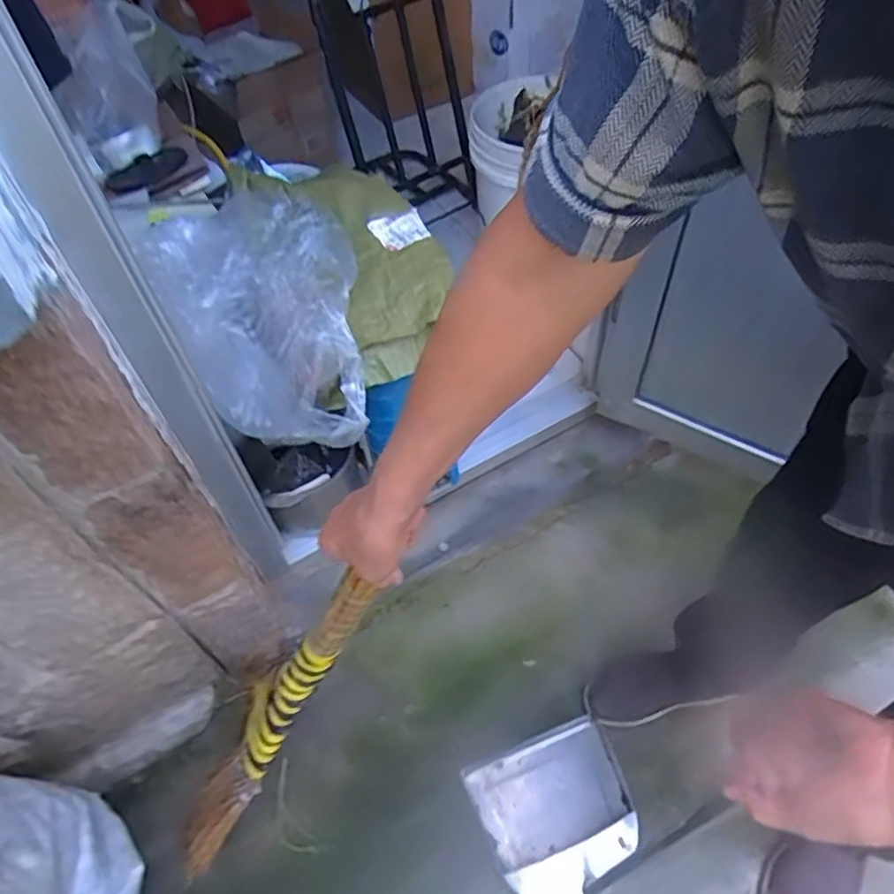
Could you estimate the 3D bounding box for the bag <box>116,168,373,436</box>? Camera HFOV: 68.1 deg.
[{"bbox_3d":[-0.263,-0.218,0.976,0.274,0.114,0.507,-27,59,-16],"label":"bag"}]

